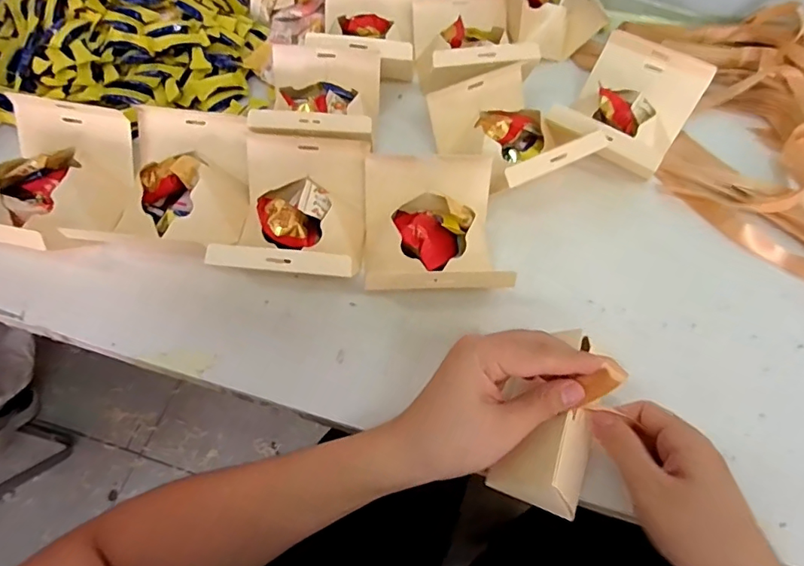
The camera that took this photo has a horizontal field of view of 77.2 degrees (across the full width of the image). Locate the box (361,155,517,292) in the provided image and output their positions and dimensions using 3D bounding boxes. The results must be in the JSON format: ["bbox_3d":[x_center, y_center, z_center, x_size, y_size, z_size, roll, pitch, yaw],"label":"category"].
[{"bbox_3d":[0.027,-0.051,0.490,0.130,0.063,0.158,3,60,1],"label":"box"}]

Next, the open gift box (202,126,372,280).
[{"bbox_3d":[-0.101,-0.068,0.497,0.127,0.057,0.160,3,60,1],"label":"open gift box"}]

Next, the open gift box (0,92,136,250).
[{"bbox_3d":[-0.351,-0.100,0.499,0.147,0.055,0.177,15,59,7],"label":"open gift box"}]

